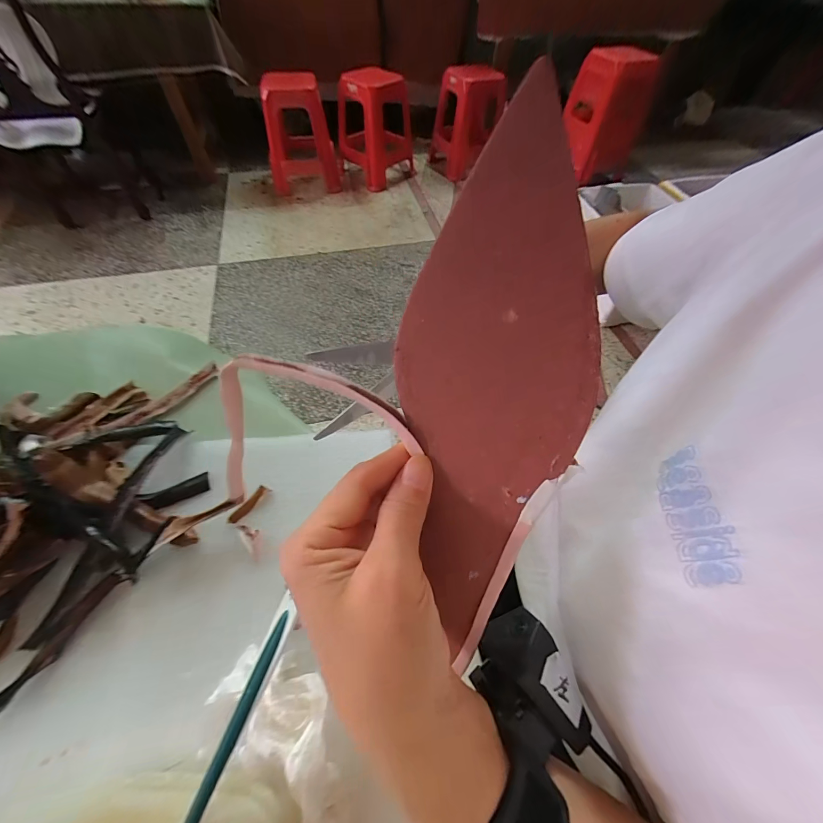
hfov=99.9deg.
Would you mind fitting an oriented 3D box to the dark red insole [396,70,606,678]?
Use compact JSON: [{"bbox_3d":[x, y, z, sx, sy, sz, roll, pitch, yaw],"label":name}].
[{"bbox_3d":[0.033,-0.001,0.149,0.074,0.221,0.020,3,15,-1],"label":"dark red insole"}]

